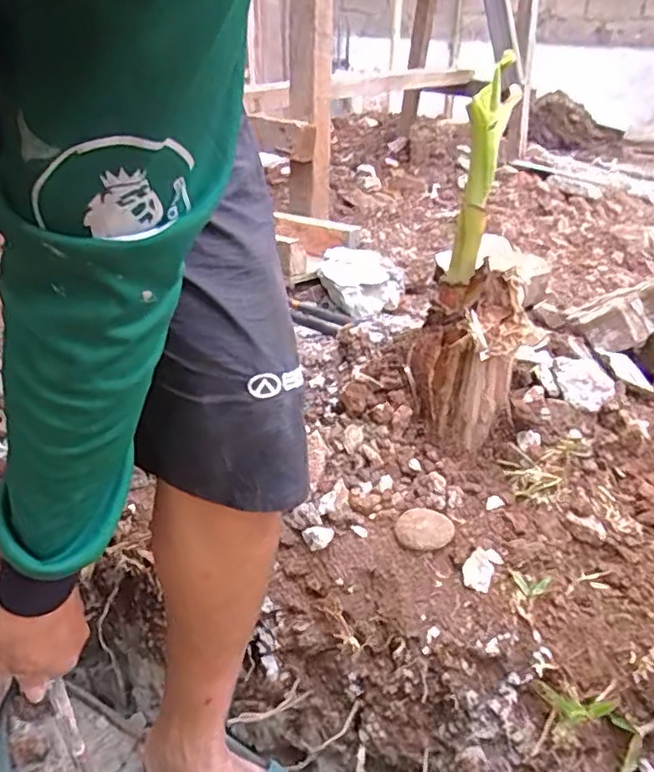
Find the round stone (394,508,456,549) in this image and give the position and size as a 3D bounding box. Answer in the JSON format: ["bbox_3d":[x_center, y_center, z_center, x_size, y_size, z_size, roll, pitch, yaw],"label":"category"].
[{"bbox_3d":[0.107,0.157,0.669,0.062,0.016,0.050,13,47,10],"label":"round stone"}]

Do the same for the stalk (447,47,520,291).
[{"bbox_3d":[0.165,-0.215,0.659,0.049,0.226,0.043,10,30,14],"label":"stalk"}]

